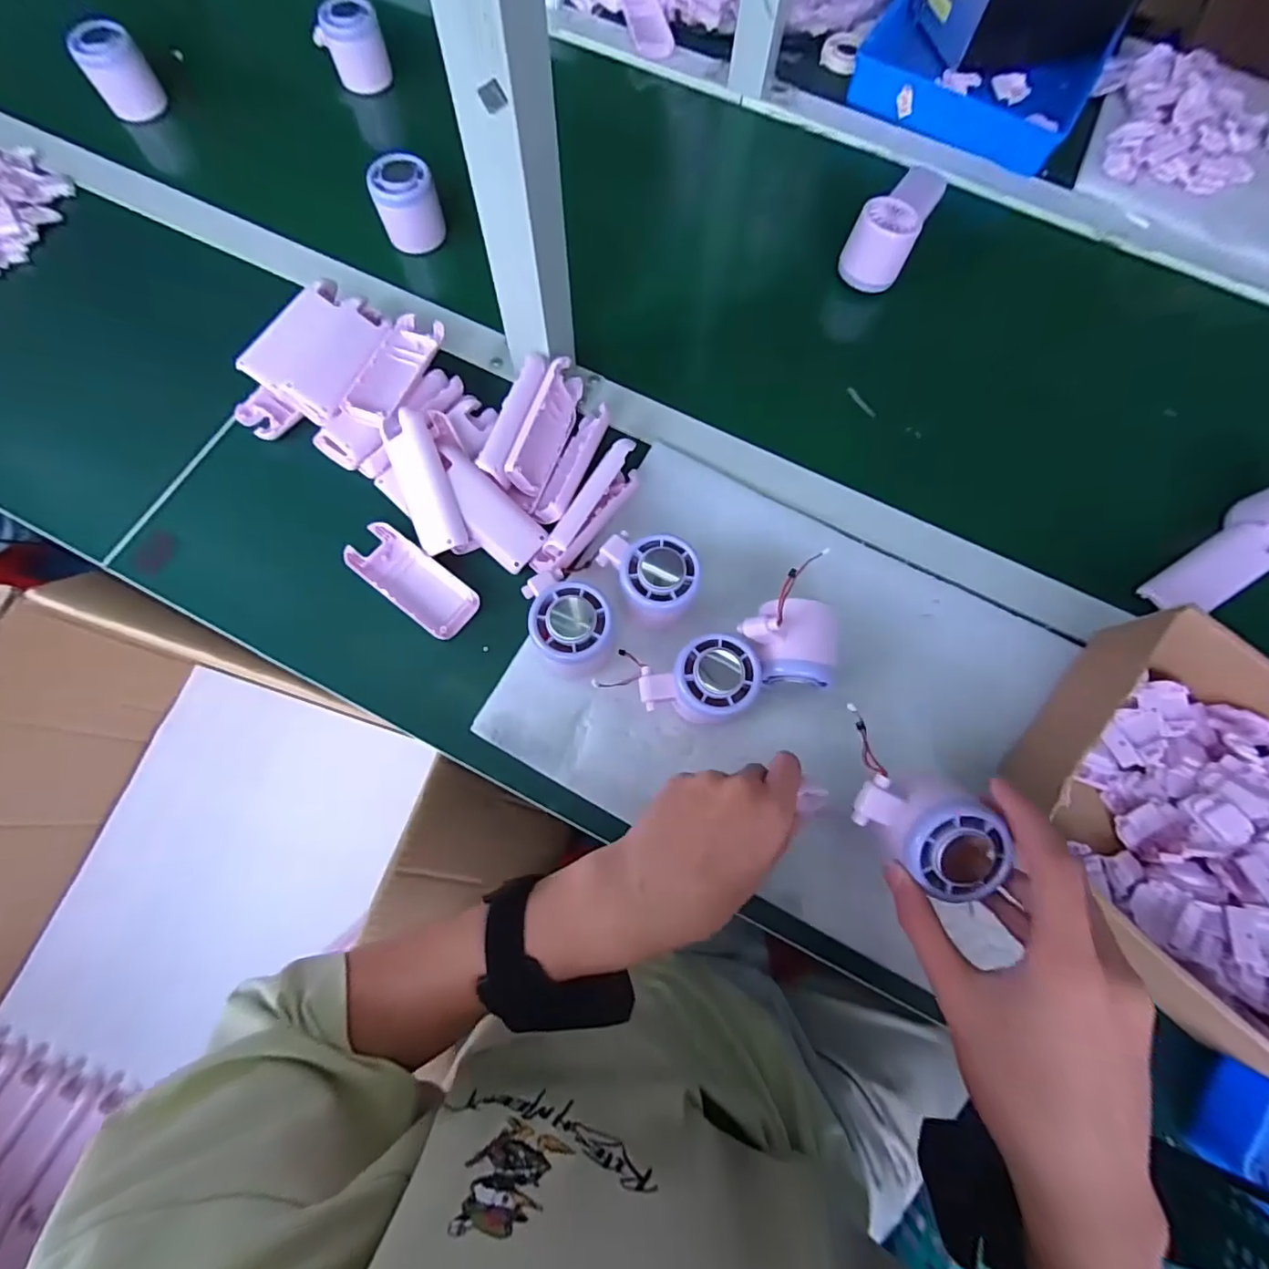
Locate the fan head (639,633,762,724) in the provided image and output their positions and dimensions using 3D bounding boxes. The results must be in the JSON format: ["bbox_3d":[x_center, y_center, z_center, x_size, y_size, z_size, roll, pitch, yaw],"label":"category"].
[{"bbox_3d":[0.043,0.034,0.384,0.075,0.050,0.050,-8,74,-4],"label":"fan head"}]

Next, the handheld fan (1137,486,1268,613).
[{"bbox_3d":[0.479,-0.065,0.449,0.165,0.046,0.052,-35,77,4],"label":"handheld fan"}]

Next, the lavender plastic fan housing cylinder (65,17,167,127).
[{"bbox_3d":[-0.516,-0.568,0.568,0.063,0.067,0.045,-34,77,-11],"label":"lavender plastic fan housing cylinder"}]

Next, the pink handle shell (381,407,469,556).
[{"bbox_3d":[-0.155,-0.110,0.418,0.037,0.020,0.099,-17,98,-7],"label":"pink handle shell"}]

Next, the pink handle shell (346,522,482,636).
[{"bbox_3d":[-0.167,-0.040,0.429,0.104,0.015,0.043,37,76,9],"label":"pink handle shell"}]

